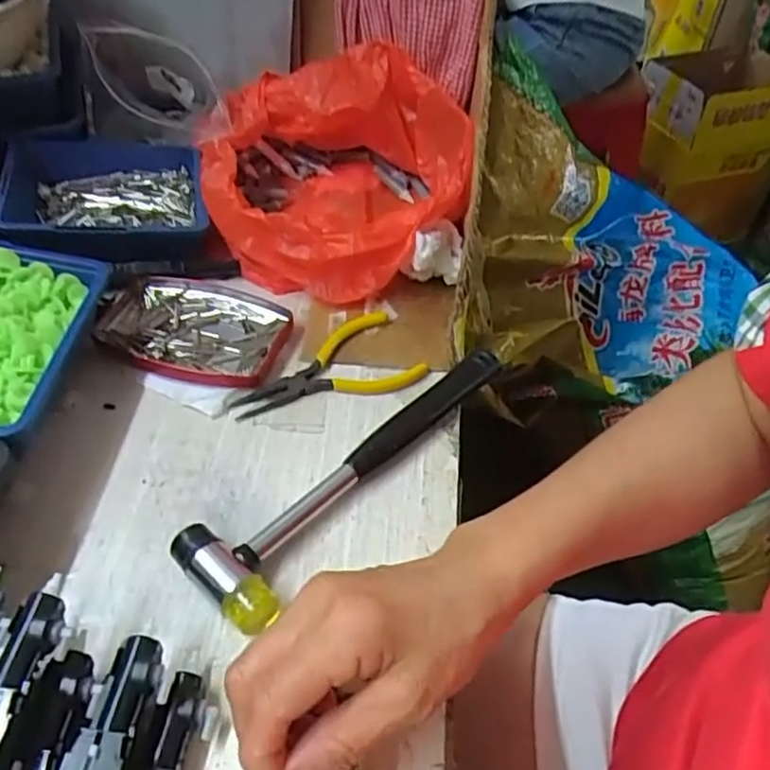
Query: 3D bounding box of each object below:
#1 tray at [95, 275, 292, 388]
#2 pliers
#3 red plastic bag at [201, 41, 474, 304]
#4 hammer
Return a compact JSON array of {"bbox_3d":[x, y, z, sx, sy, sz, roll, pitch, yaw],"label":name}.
[{"bbox_3d":[-0.137,-0.041,0.463,0.135,0.015,0.089,14,48,9],"label":"tray"},{"bbox_3d":[-0.037,-0.007,0.436,0.123,0.014,0.061,-26,54,-25],"label":"pliers"},{"bbox_3d":[-0.035,-0.165,0.514,0.194,0.107,0.190,0,47,-3],"label":"red plastic bag"},{"bbox_3d":[-0.012,0.043,0.390,0.060,0.022,0.229,35,54,26],"label":"hammer"}]

